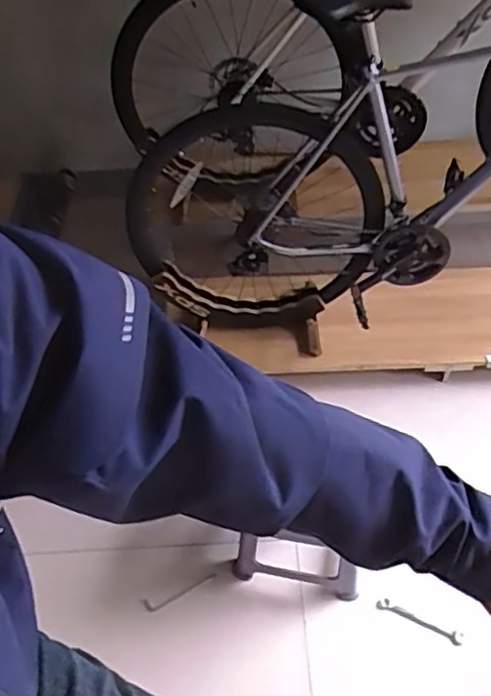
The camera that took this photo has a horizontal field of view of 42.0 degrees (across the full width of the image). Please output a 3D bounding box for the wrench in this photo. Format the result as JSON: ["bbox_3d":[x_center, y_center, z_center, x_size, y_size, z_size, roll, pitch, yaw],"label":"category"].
[{"bbox_3d":[0.385,0.610,1.426,0.188,0.015,0.027,19,52,18],"label":"wrench"}]

